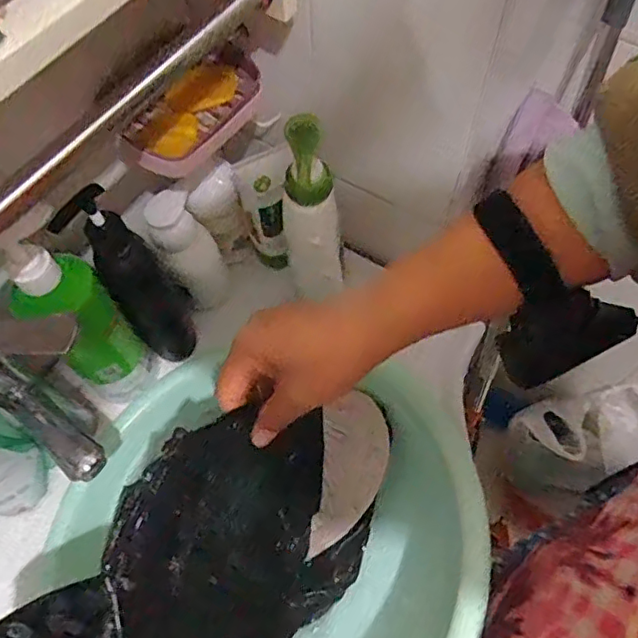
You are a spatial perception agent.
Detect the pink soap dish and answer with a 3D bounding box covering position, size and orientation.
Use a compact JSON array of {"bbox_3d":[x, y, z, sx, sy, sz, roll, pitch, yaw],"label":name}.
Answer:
[{"bbox_3d":[-0.096,-0.156,0.445,0.064,0.031,0.123,38,70,19],"label":"pink soap dish"}]

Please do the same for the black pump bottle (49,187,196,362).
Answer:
[{"bbox_3d":[-0.151,-0.032,0.495,0.056,0.190,0.057,37,70,19],"label":"black pump bottle"}]

